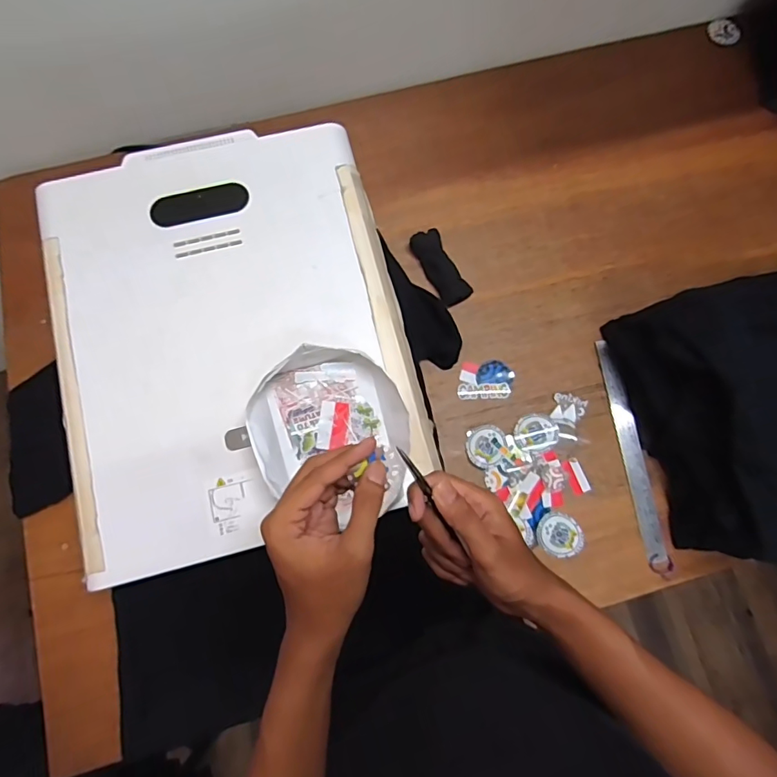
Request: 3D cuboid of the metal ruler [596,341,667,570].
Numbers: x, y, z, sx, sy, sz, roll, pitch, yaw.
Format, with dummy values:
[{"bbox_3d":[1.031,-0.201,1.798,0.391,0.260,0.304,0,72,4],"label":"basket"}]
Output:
[{"bbox_3d":[0.357,0.086,0.734,0.032,0.009,0.320,-10,78,7],"label":"metal ruler"}]

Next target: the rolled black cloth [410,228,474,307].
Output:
[{"bbox_3d":[0.083,-0.192,0.793,0.049,0.025,0.127,-29,79,-9],"label":"rolled black cloth"}]

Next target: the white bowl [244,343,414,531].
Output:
[{"bbox_3d":[-0.064,0.040,0.545,0.162,0.045,0.168,-19,77,-7],"label":"white bowl"}]

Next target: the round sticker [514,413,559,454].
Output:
[{"bbox_3d":[0.219,0.066,0.736,0.060,0.009,0.057,1,76,-2],"label":"round sticker"}]

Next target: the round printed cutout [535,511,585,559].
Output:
[{"bbox_3d":[0.243,0.206,0.703,0.065,0.004,0.059,10,76,1],"label":"round printed cutout"}]

